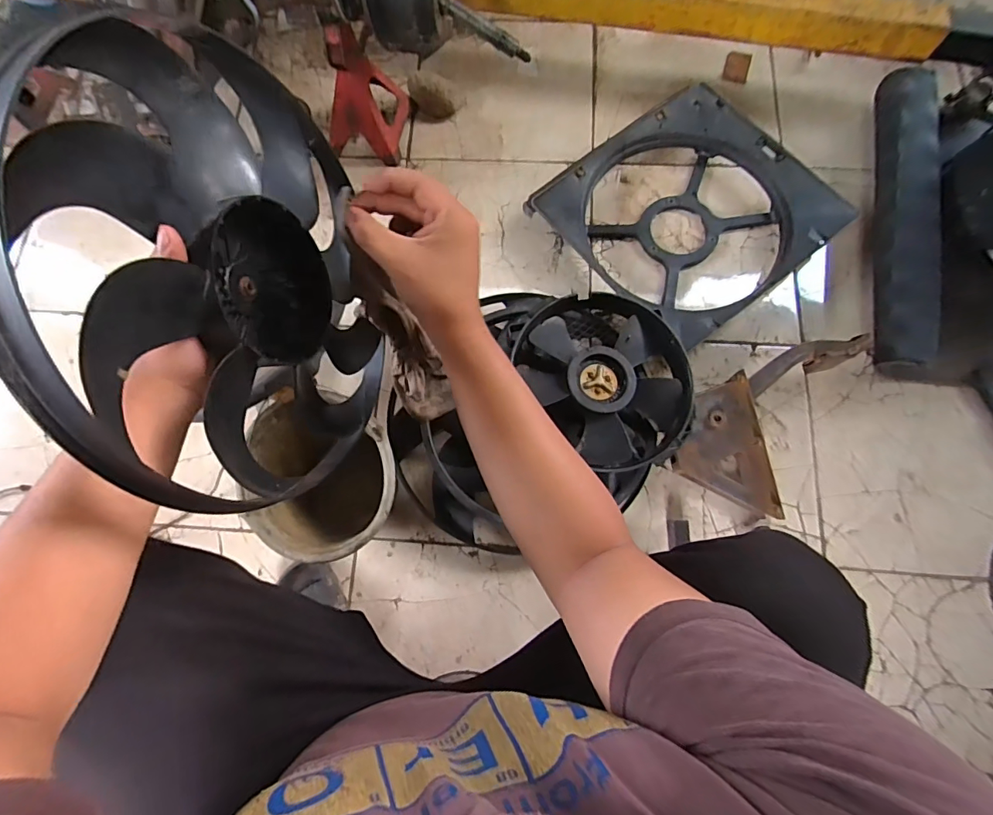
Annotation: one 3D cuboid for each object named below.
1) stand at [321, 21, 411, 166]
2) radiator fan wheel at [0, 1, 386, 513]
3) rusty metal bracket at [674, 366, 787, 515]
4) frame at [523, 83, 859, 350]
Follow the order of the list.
[{"bbox_3d":[-0.268,-0.614,0.906,0.151,0.222,0.125,8,77,3],"label":"stand"},{"bbox_3d":[-0.209,-0.096,0.392,0.041,0.336,0.354,0,110,17],"label":"radiator fan wheel"},{"bbox_3d":[0.375,0.072,0.805,0.128,0.083,0.236,-7,76,0],"label":"rusty metal bracket"},{"bbox_3d":[0.381,-0.394,0.962,0.464,0.096,0.453,-38,79,-7],"label":"frame"}]

